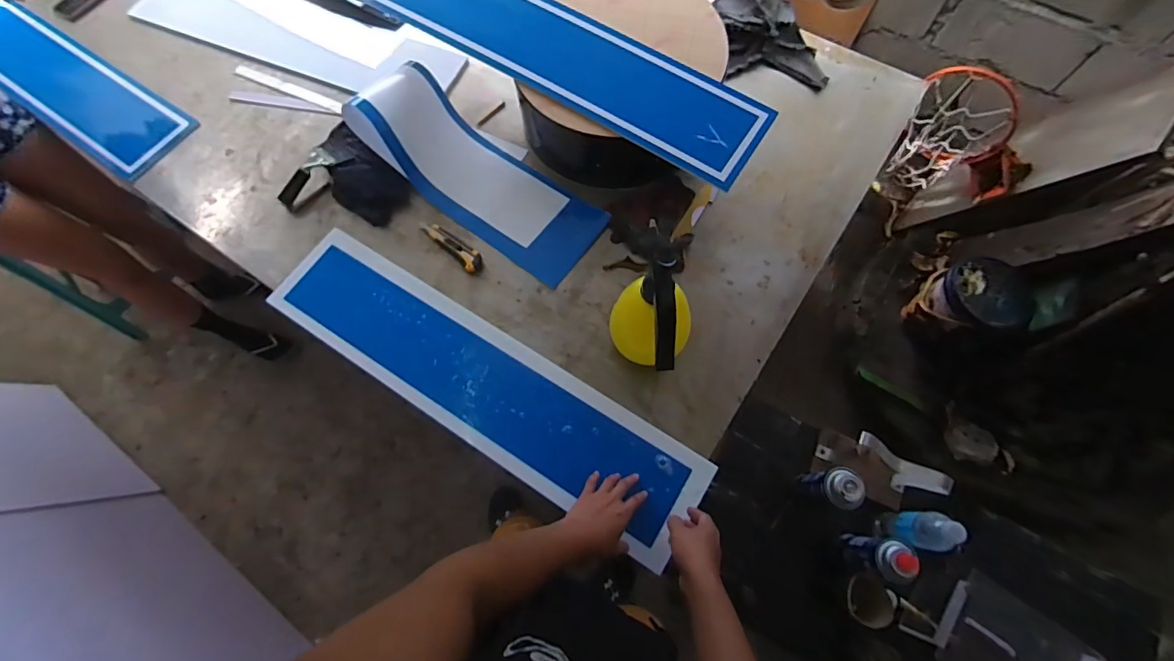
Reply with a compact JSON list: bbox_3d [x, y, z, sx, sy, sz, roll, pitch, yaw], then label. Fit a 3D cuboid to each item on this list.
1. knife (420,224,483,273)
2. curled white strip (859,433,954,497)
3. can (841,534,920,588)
[{"bbox_3d":[-0.270,-0.174,1.005,0.154,0.015,0.041,41,76,15],"label":"knife"},{"bbox_3d":[0.564,0.250,0.923,0.157,0.123,0.029,30,75,12],"label":"curled white strip"},{"bbox_3d":[0.501,0.396,0.868,0.061,0.172,0.070,6,71,5],"label":"can"}]

